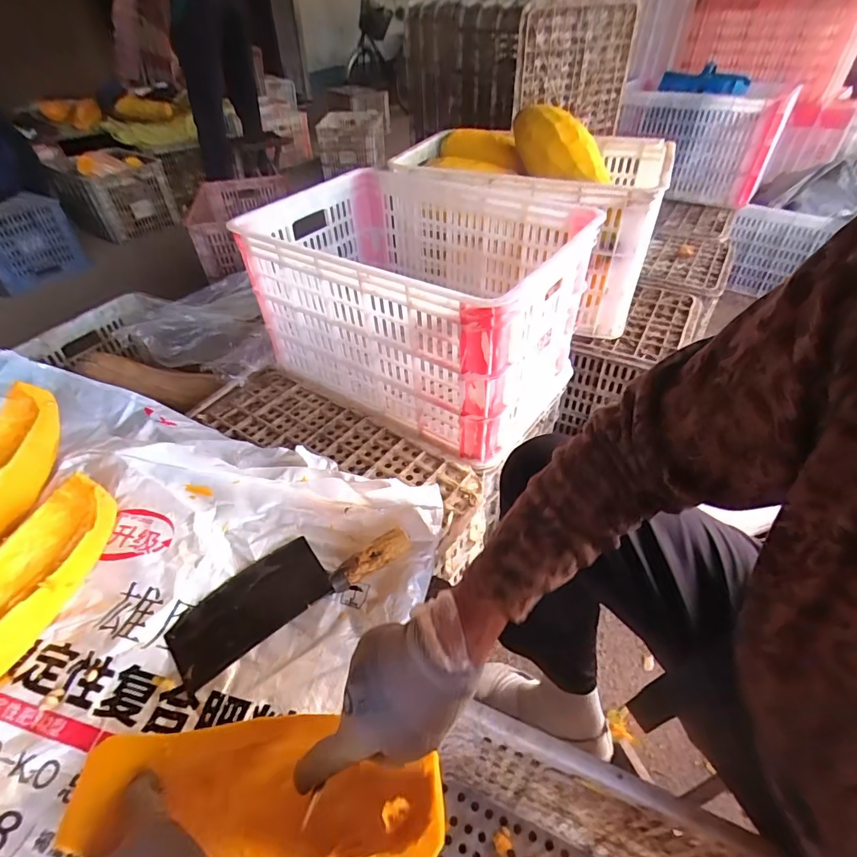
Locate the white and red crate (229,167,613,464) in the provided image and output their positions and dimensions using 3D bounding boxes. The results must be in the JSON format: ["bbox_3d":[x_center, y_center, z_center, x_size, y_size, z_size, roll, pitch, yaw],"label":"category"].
[{"bbox_3d":[-0.007,-0.236,0.847,0.511,0.303,0.410,22,48,24],"label":"white and red crate"}]

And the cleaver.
[{"bbox_3d":[-0.157,0.174,0.528,0.261,0.043,0.090,-24,47,-22],"label":"cleaver"}]

